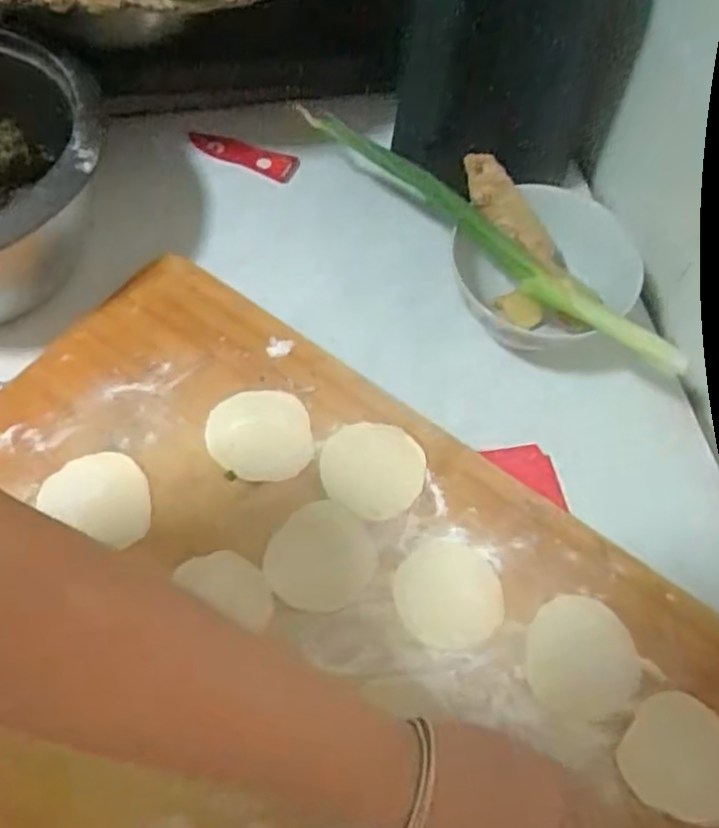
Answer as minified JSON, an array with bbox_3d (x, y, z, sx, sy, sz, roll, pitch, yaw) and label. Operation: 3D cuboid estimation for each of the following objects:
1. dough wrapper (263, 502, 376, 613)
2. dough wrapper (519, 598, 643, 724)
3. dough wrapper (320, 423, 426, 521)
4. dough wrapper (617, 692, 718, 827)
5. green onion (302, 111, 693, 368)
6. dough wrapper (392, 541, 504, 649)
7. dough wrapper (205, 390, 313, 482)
[{"bbox_3d":[-0.023,0.090,0.475,0.064,0.004,0.069,2,61,-3],"label":"dough wrapper"},{"bbox_3d":[0.133,0.145,0.453,0.066,0.004,0.069,-5,61,-7],"label":"dough wrapper"},{"bbox_3d":[0.009,0.036,0.502,0.066,0.004,0.065,2,61,-3],"label":"dough wrapper"},{"bbox_3d":[0.186,0.197,0.429,0.067,0.004,0.064,2,61,-3],"label":"dough wrapper"},{"bbox_3d":[0.084,-0.133,0.540,0.030,0.037,0.334,-39,70,-22],"label":"green onion"},{"bbox_3d":[0.055,0.112,0.468,0.065,0.004,0.063,-4,61,-6],"label":"dough wrapper"},{"bbox_3d":[-0.068,0.014,0.511,0.068,0.004,0.064,-4,61,-6],"label":"dough wrapper"}]

